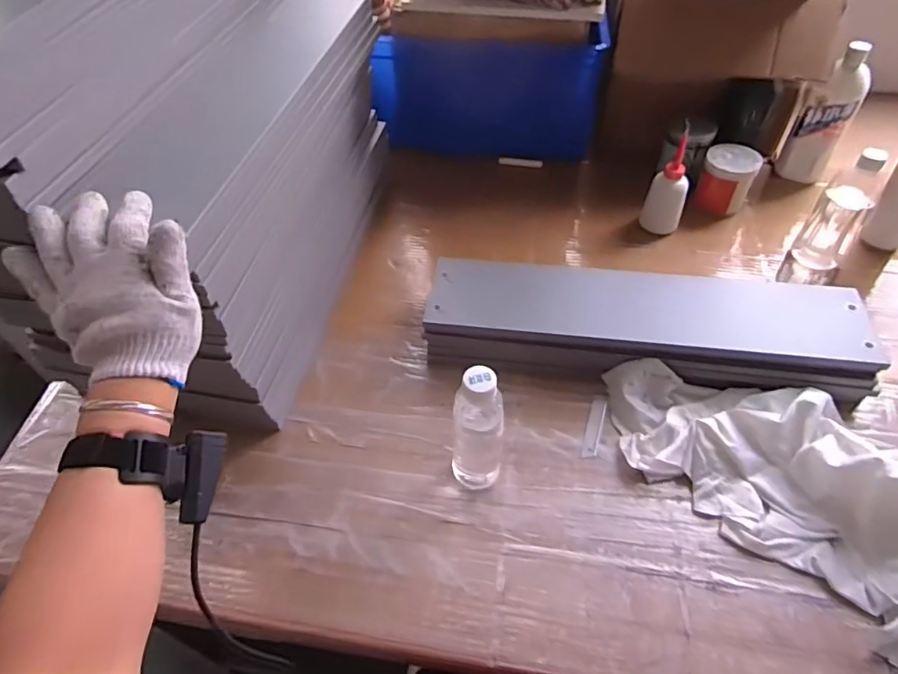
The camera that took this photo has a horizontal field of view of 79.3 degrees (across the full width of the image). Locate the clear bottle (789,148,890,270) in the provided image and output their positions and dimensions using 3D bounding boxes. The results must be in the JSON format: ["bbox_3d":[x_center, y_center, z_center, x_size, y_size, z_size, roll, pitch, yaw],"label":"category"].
[{"bbox_3d":[0.585,-0.189,0.804,0.071,0.181,0.073,32,57,25],"label":"clear bottle"}]

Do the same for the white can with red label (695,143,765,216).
[{"bbox_3d":[0.471,-0.266,0.923,0.084,0.083,0.079,23,54,20],"label":"white can with red label"}]

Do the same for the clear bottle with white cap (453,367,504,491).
[{"bbox_3d":[0.033,0.095,0.577,0.053,0.185,0.061,10,51,10],"label":"clear bottle with white cap"}]

